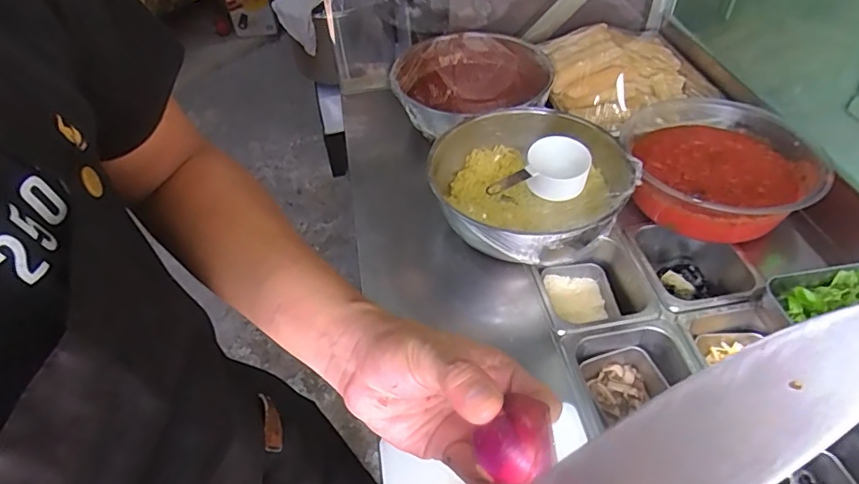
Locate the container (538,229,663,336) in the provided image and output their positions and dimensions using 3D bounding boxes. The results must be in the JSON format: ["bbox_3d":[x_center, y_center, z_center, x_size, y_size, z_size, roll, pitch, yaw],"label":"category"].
[{"bbox_3d":[0.250,0.084,0.807,0.163,0.083,0.166,-10,48,-5],"label":"container"}]

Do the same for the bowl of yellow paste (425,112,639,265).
[{"bbox_3d":[0.149,-0.091,0.828,0.304,0.149,0.291,-2,47,2],"label":"bowl of yellow paste"}]

